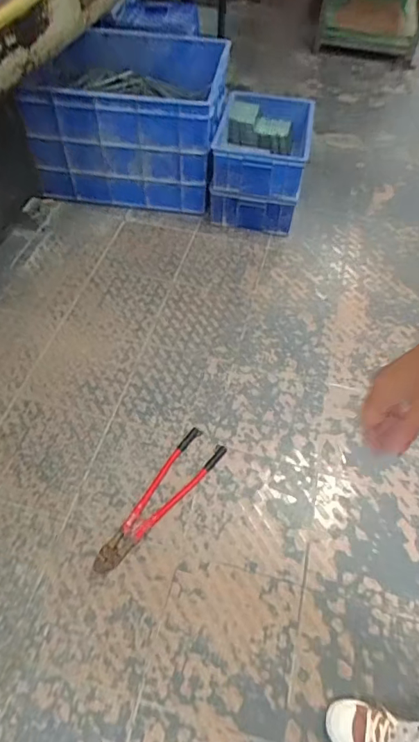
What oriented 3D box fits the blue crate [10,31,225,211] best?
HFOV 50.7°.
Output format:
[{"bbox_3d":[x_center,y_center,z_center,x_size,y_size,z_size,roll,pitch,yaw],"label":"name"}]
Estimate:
[{"bbox_3d":[-0.289,-0.960,1.677,0.644,0.508,0.517,8,56,3],"label":"blue crate"}]

